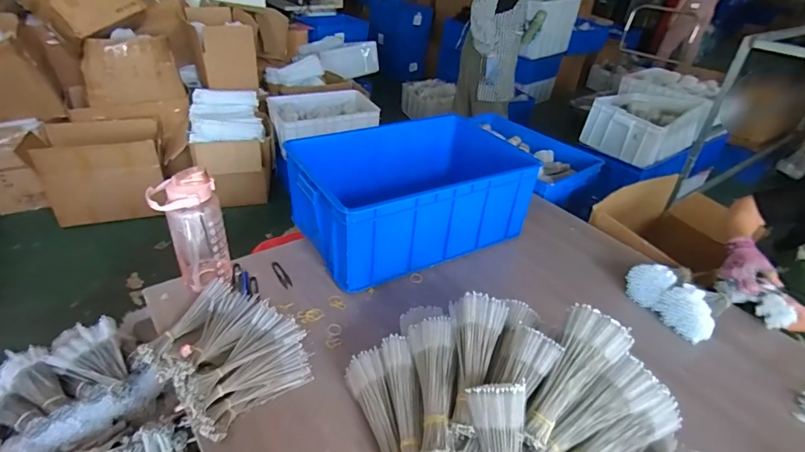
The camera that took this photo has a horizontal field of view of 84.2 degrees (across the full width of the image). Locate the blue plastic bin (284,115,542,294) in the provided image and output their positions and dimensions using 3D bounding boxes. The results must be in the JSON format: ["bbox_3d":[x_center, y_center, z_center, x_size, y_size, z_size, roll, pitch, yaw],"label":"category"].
[{"bbox_3d":[0.021,-0.099,1.256,0.597,0.251,0.392,-13,39,-25],"label":"blue plastic bin"}]

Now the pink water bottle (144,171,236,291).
[{"bbox_3d":[-0.467,0.023,0.998,0.132,0.278,0.091,-14,39,-24],"label":"pink water bottle"}]

